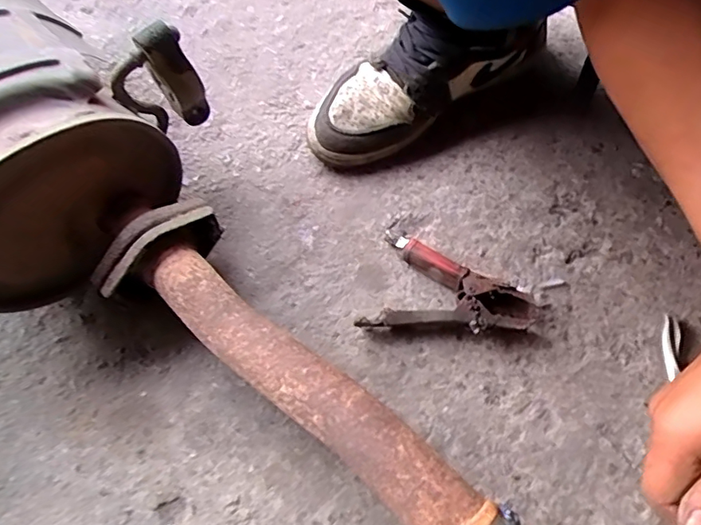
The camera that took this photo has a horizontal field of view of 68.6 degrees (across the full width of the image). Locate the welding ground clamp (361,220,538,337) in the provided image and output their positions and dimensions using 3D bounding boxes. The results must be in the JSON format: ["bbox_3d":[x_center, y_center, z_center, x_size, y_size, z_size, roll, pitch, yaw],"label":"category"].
[{"bbox_3d":[0.084,0.020,0.416,0.133,0.034,0.098,14,65,9],"label":"welding ground clamp"}]

